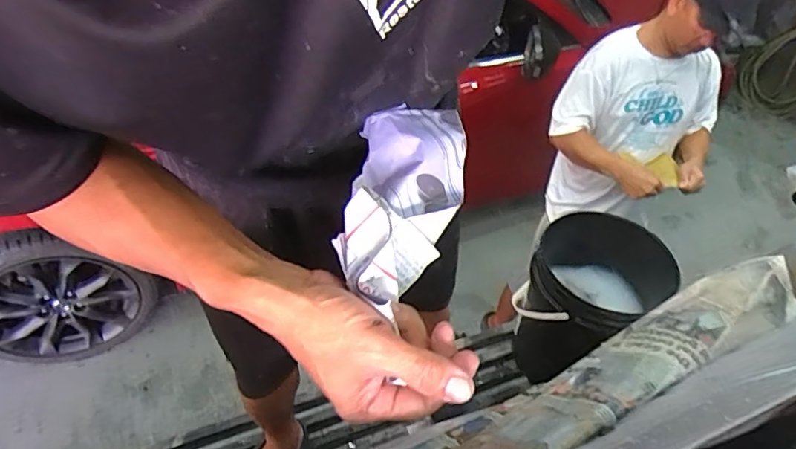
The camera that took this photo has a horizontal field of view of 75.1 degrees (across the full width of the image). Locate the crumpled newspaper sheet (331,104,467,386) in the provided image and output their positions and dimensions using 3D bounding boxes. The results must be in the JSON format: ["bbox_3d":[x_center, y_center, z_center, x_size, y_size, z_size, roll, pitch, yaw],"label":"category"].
[{"bbox_3d":[0.003,-0.026,0.424,0.091,0.060,0.216,13,48,6],"label":"crumpled newspaper sheet"}]

